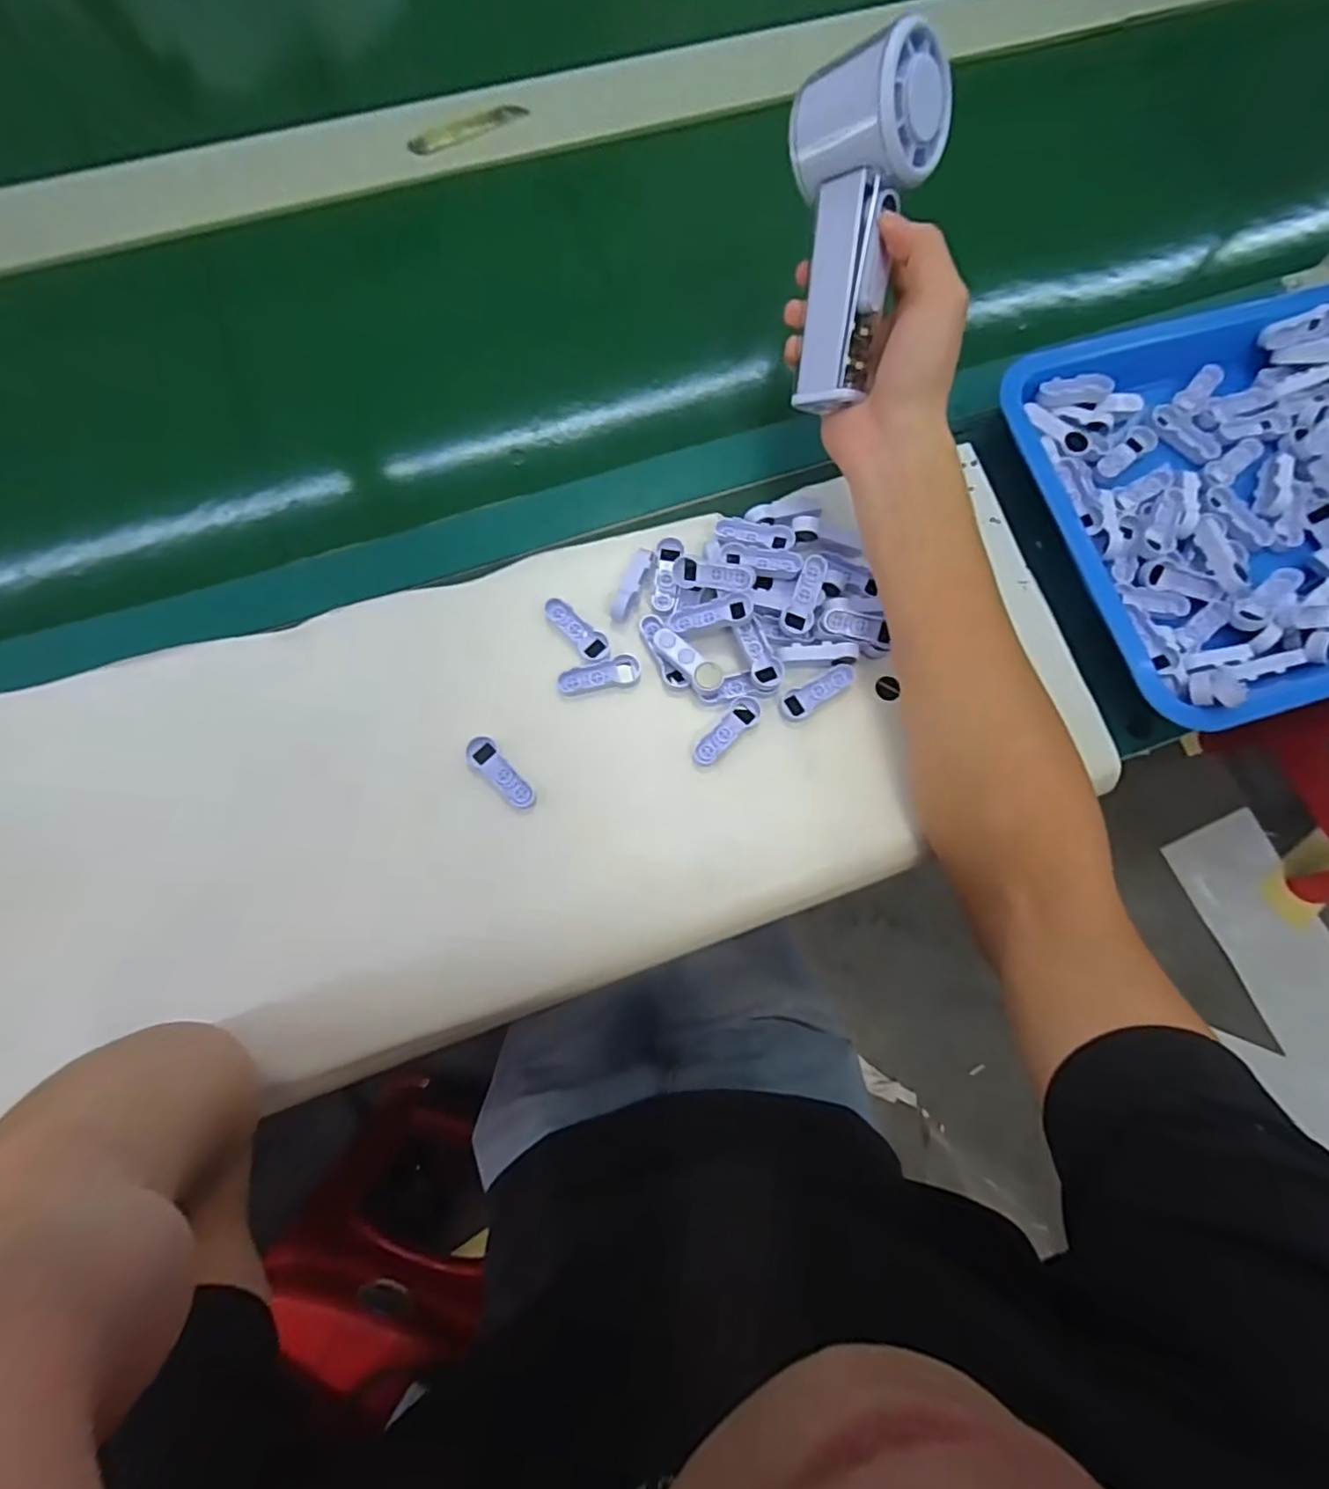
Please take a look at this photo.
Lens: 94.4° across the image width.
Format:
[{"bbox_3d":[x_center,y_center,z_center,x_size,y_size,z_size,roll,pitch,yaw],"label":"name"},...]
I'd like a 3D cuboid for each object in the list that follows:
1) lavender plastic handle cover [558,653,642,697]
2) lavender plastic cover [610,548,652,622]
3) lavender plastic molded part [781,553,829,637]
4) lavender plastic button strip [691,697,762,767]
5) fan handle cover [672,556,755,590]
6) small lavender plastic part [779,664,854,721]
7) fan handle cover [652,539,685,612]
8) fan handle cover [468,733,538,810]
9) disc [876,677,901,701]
[{"bbox_3d":[-0.039,-0.040,0.369,0.050,0.006,0.017,-19,77,-6],"label":"lavender plastic handle cover"},{"bbox_3d":[-0.020,-0.098,0.376,0.012,0.015,0.048,19,76,4],"label":"lavender plastic cover"},{"bbox_3d":[0.085,-0.090,0.369,0.018,0.004,0.048,20,91,3],"label":"lavender plastic molded part"},{"bbox_3d":[0.037,-0.006,0.365,0.018,0.012,0.049,39,78,8],"label":"lavender plastic button strip"},{"bbox_3d":[0.030,-0.101,0.368,0.048,0.012,0.015,10,77,16],"label":"fan handle cover"},{"bbox_3d":[0.092,-0.033,0.373,0.049,0.005,0.018,-35,79,-10],"label":"small lavender plastic part"},{"bbox_3d":[0.002,-0.107,0.380,0.016,0.013,0.046,7,75,0],"label":"fan handle cover"},{"bbox_3d":[-0.094,0.016,0.353,0.017,0.005,0.050,-40,80,-10],"label":"fan handle cover"},{"bbox_3d":[0.135,-0.034,0.374,0.013,0.004,0.014,0,77,-2],"label":"disc"}]

